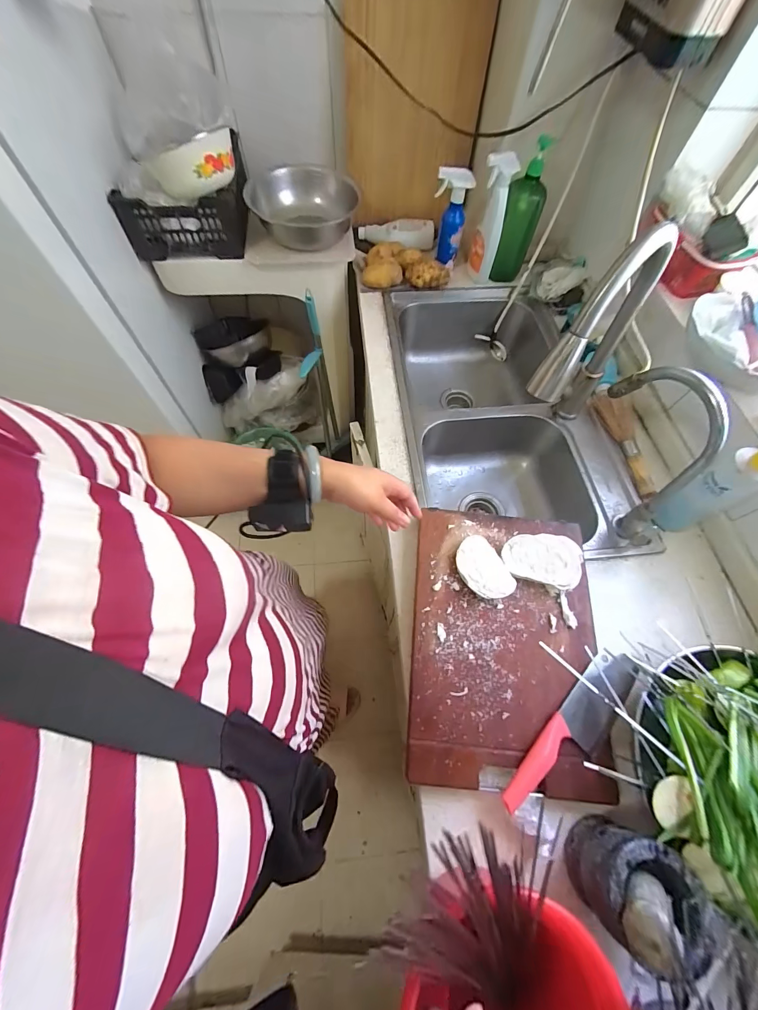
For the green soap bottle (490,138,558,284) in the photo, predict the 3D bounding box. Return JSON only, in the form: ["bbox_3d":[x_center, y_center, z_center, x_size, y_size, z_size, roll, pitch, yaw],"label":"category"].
[{"bbox_3d":[0.362,-0.726,0.919,0.087,0.304,0.055,22,65,9],"label":"green soap bottle"}]

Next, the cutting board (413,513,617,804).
[{"bbox_3d":[0.191,0.200,0.545,0.271,0.028,0.386,5,63,1],"label":"cutting board"}]

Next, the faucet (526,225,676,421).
[{"bbox_3d":[0.332,-0.230,0.590,0.253,0.369,0.047,-38,71,-19],"label":"faucet"}]

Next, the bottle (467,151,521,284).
[{"bbox_3d":[0.280,-0.714,0.897,0.073,0.249,0.084,17,64,6],"label":"bottle"}]

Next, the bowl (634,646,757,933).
[{"bbox_3d":[0.443,0.326,0.421,0.259,0.116,0.288,3,63,0],"label":"bowl"}]

